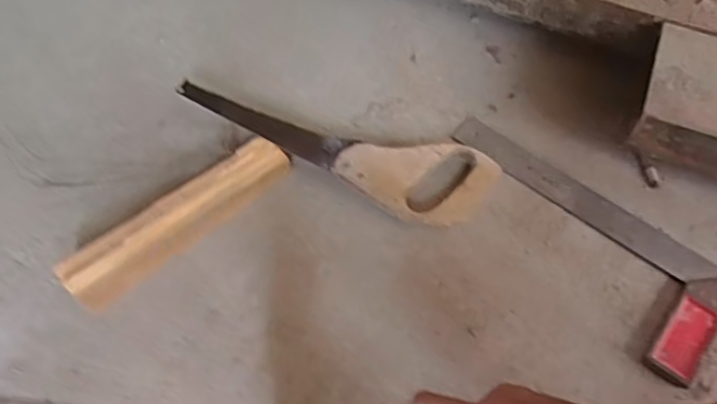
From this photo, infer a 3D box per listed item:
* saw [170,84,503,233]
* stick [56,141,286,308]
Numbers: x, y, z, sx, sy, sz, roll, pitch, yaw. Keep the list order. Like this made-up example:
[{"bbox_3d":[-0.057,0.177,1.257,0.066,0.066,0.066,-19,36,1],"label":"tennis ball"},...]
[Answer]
[{"bbox_3d":[-0.018,-0.072,0.602,0.321,0.034,0.106,27,65,12],"label":"saw"},{"bbox_3d":[-0.165,0.016,0.553,0.222,0.037,0.053,-38,69,-19],"label":"stick"}]

